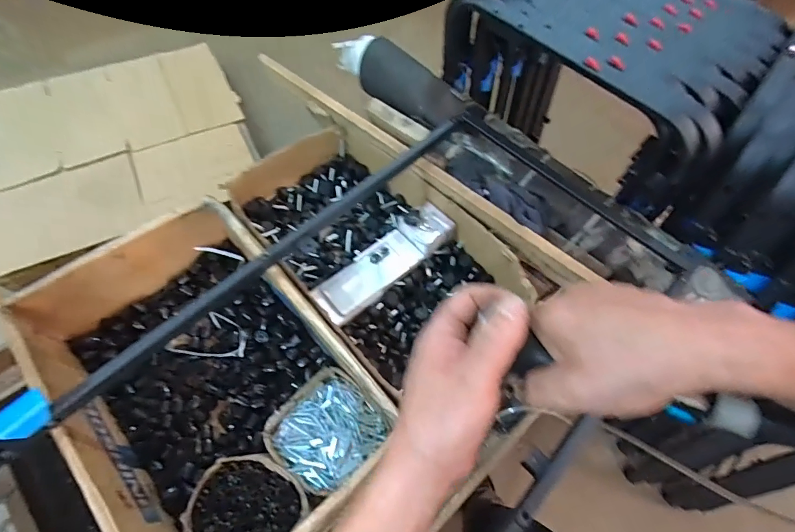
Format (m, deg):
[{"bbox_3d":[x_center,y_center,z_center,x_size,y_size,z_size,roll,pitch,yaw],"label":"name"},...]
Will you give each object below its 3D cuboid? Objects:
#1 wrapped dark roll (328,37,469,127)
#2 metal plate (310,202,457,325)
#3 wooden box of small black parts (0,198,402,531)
[{"bbox_3d":[0.005,-0.423,0.932,0.092,0.087,0.377,-34,68,-20],"label":"wrapped dark roll"},{"bbox_3d":[-0.024,-0.015,0.772,0.299,0.046,0.087,-38,70,-22],"label":"metal plate"},{"bbox_3d":[-0.258,0.198,0.628,0.344,0.169,0.584,-36,69,-21],"label":"wooden box of small black parts"}]

